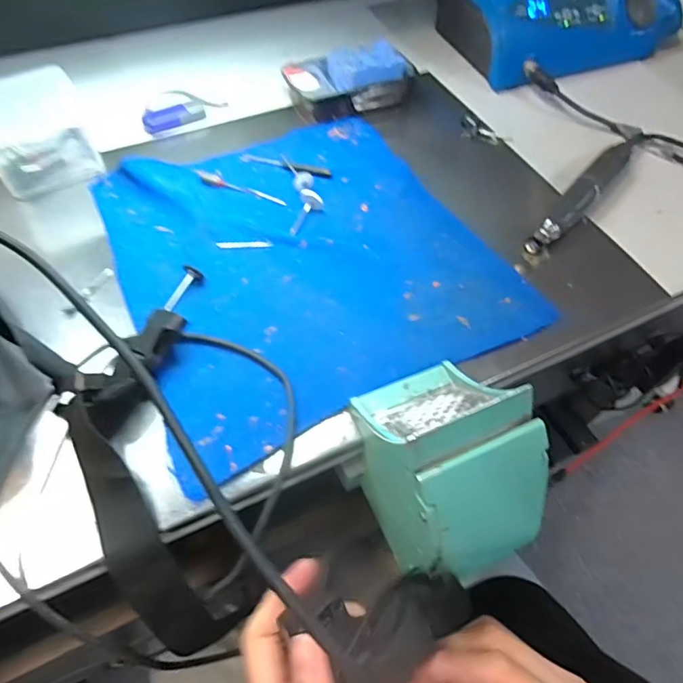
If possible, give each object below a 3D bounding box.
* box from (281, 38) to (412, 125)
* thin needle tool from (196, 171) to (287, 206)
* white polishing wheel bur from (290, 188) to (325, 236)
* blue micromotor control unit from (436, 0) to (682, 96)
[{"bbox_3d":[0.006,-0.266,0.503,0.126,0.038,0.078,-20,59,-15],"label":"box"},{"bbox_3d":[-0.090,-0.133,0.428,0.088,0.004,0.014,22,58,13],"label":"thin needle tool"},{"bbox_3d":[-0.032,-0.104,0.406,0.018,0.016,0.043,23,74,13],"label":"white polishing wheel bur"},{"bbox_3d":[0.247,-0.392,0.573,0.255,0.081,0.189,-28,61,-19],"label":"blue micromotor control unit"}]

